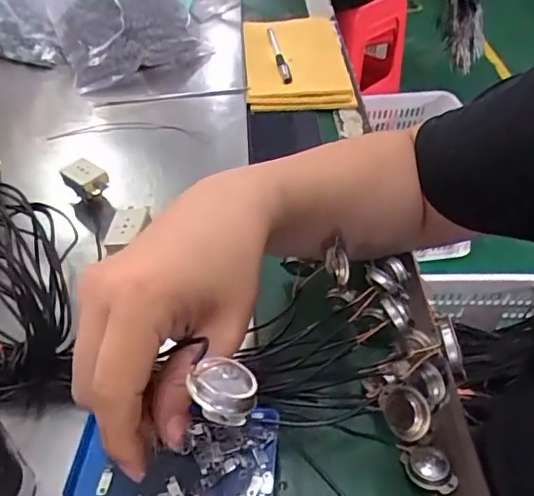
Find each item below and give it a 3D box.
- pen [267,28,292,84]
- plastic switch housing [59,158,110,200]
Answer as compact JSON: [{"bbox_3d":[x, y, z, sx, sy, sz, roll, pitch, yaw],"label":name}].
[{"bbox_3d":[0.015,-0.256,0.729,0.014,0.012,0.155,-4,45,-7],"label":"pen"},{"bbox_3d":[-0.156,-0.059,0.477,0.039,0.018,0.025,31,51,25],"label":"plastic switch housing"}]

